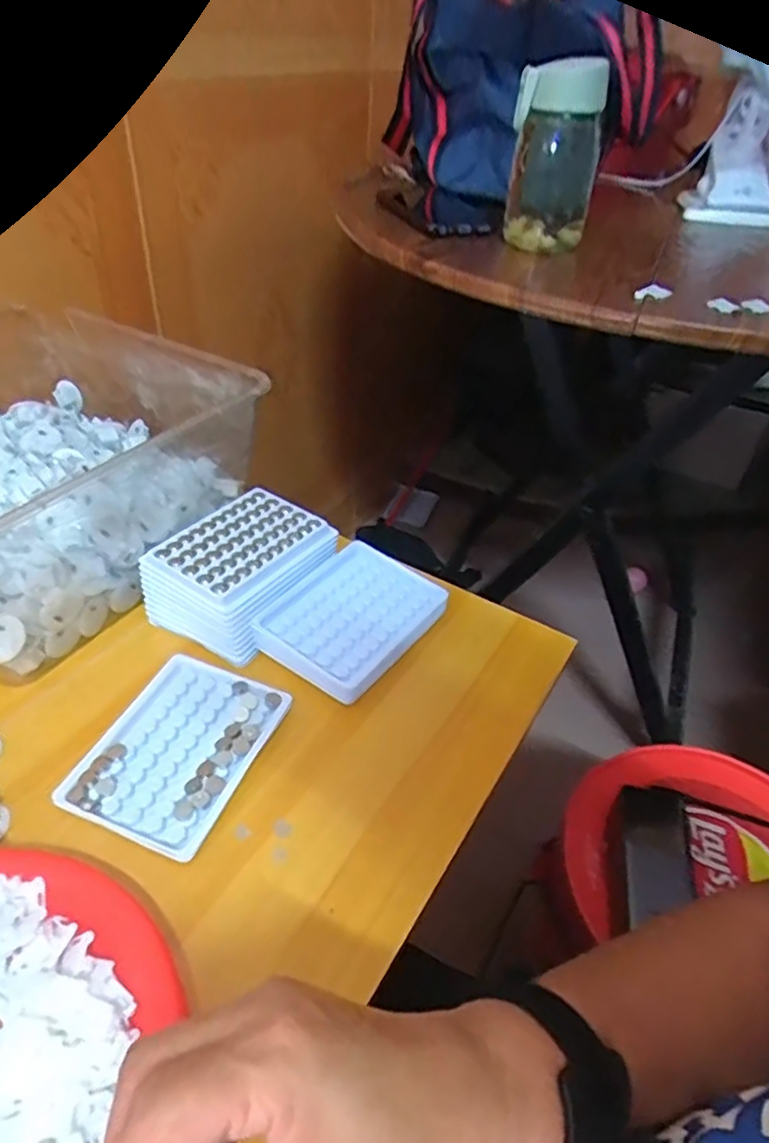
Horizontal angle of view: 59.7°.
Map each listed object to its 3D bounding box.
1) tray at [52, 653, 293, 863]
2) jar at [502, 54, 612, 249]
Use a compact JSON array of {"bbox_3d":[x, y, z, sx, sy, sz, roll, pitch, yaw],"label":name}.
[{"bbox_3d":[-0.133,0.113,0.439,0.097,0.007,0.129,18,42,14],"label":"tray"},{"bbox_3d":[0.141,-0.344,0.561,0.073,0.128,0.064,13,41,9],"label":"jar"}]

